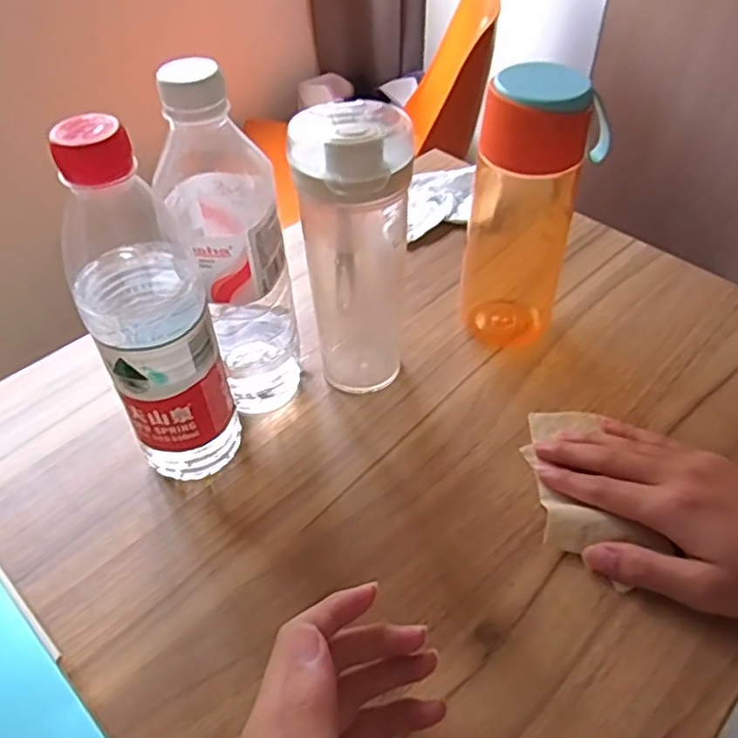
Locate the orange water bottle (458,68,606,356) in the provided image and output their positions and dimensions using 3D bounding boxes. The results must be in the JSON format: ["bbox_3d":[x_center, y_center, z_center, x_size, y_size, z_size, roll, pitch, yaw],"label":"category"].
[{"bbox_3d":[0.109,-0.104,0.452,0.077,0.194,0.060,8,47,9],"label":"orange water bottle"}]

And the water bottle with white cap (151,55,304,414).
[{"bbox_3d":[-0.081,-0.066,0.395,0.060,0.227,0.069,-10,47,-8],"label":"water bottle with white cap"}]

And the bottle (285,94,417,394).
[{"bbox_3d":[-0.006,-0.067,0.419,0.063,0.194,0.069,1,46,3],"label":"bottle"}]

